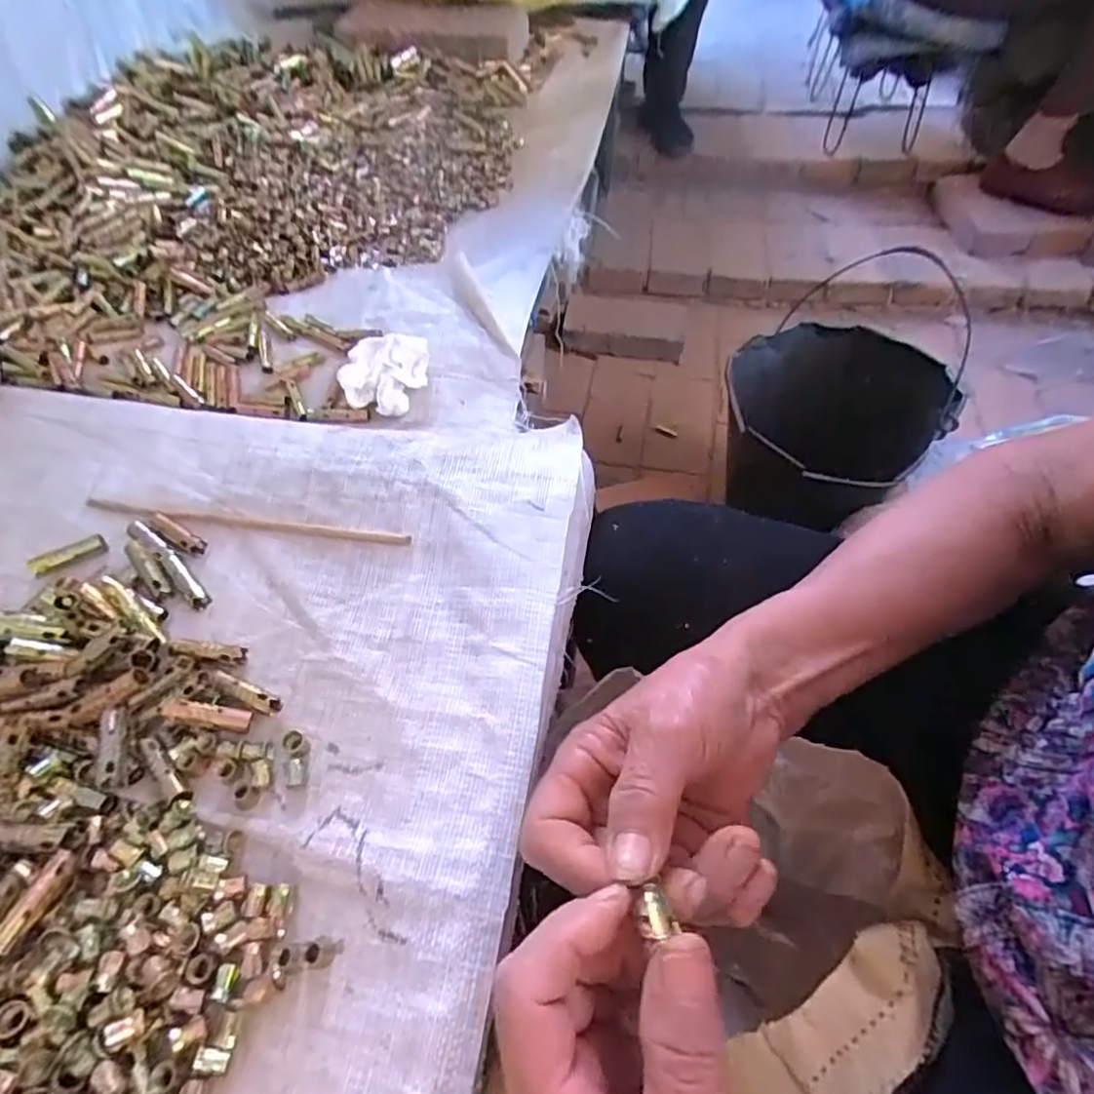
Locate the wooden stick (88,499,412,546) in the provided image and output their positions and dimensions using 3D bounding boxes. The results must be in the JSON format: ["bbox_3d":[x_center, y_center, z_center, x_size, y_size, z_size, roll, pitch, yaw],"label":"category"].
[{"bbox_3d":[-0.191,-0.018,0.394,0.216,0.004,0.008,8,56,7],"label":"wooden stick"}]

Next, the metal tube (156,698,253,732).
[{"bbox_3d":[-0.173,0.084,0.317,0.044,0.005,0.010,12,55,-8],"label":"metal tube"}]

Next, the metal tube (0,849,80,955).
[{"bbox_3d":[-0.216,0.150,0.265,0.013,0.011,0.042,4,31,4],"label":"metal tube"}]

